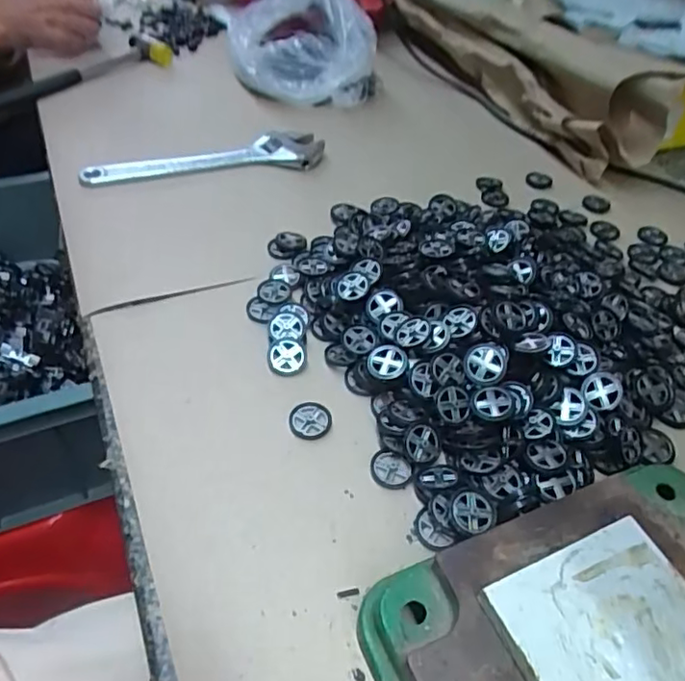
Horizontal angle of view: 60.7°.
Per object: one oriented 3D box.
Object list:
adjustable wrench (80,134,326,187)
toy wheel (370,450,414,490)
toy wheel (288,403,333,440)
[{"bbox_3d":[-0.139,-0.187,0.600,0.240,0.020,0.051,-9,48,-13],"label":"adjustable wrench"},{"bbox_3d":[0.031,0.082,0.367,0.027,0.005,0.022,18,48,11],"label":"toy wheel"},{"bbox_3d":[-0.021,0.053,0.386,0.028,0.005,0.025,-30,56,-29],"label":"toy wheel"}]

